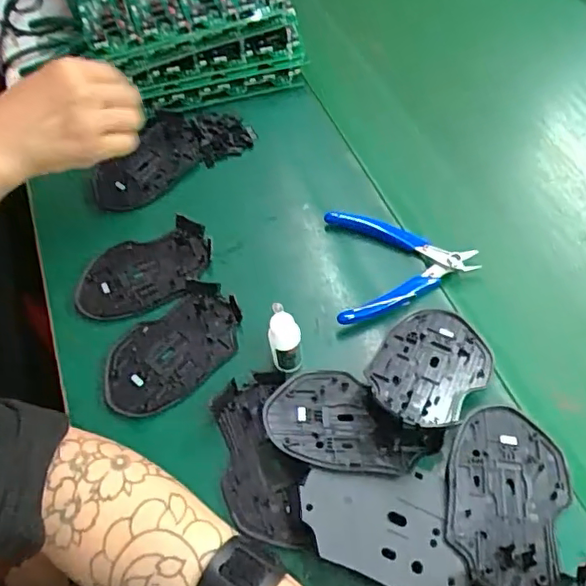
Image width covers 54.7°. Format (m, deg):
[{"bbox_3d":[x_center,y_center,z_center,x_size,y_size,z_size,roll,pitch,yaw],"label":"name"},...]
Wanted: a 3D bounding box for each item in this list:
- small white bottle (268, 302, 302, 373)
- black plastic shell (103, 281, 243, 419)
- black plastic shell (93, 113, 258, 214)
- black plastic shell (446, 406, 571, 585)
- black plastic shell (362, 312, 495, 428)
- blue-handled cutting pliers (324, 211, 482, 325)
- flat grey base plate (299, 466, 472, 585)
[{"bbox_3d":[-0.005,0.034,0.390,0.022,0.079,0.017,-10,56,-3],"label":"small white bottle"},{"bbox_3d":[-0.091,0.042,0.429,0.115,0.013,0.072,-36,61,-19],"label":"black plastic shell"},{"bbox_3d":[-0.121,-0.137,0.550,0.160,0.018,0.082,-31,60,-16],"label":"black plastic shell"},{"bbox_3d":[0.135,0.128,0.356,0.071,0.010,0.113,11,57,11],"label":"black plastic shell"},{"bbox_3d":[0.095,0.051,0.395,0.072,0.010,0.109,33,48,22],"label":"black plastic shell"},{"bbox_3d":[0.089,-0.025,0.456,0.115,0.019,0.104,-5,56,0],"label":"blue-handled cutting pliers"},{"bbox_3d":[0.053,0.142,0.338,0.092,0.004,0.070,2,54,-9],"label":"flat grey base plate"}]

